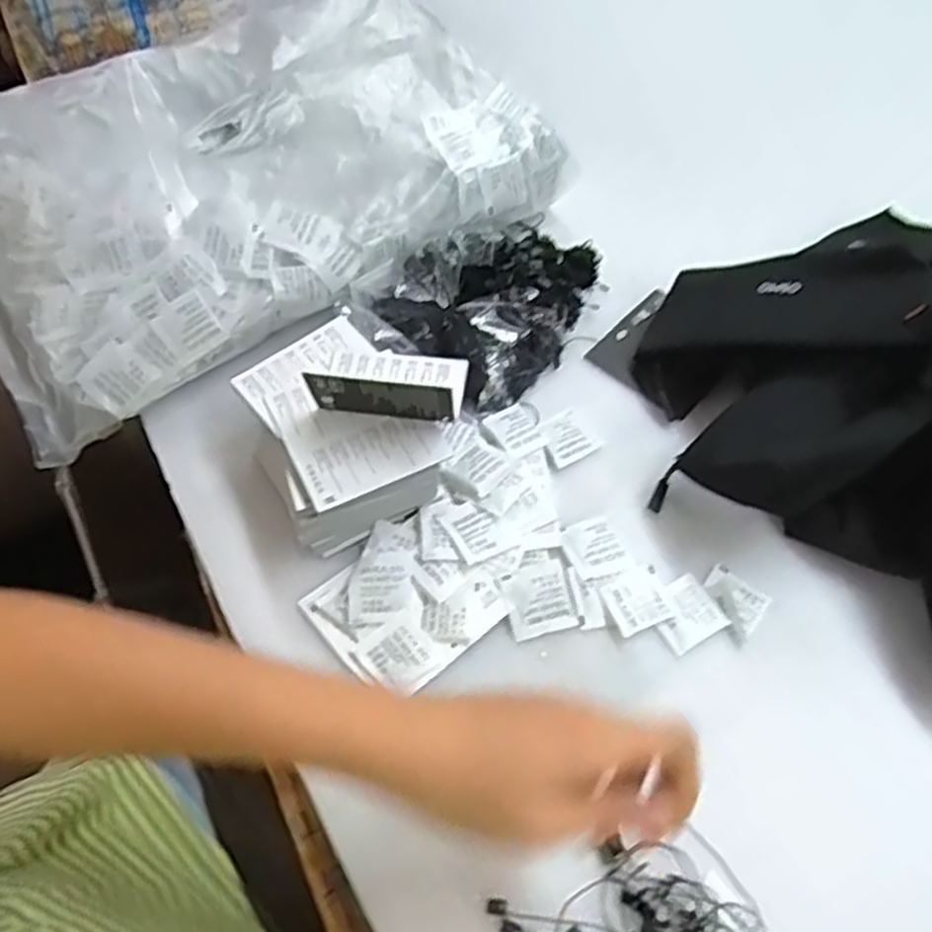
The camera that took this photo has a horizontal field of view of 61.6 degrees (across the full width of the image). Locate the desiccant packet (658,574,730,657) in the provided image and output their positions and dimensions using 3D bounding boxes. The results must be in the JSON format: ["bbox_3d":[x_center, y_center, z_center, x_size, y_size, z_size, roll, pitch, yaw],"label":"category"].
[{"bbox_3d":[0.136,0.091,0.485,0.041,0.006,0.039,-26,63,-17],"label":"desiccant packet"}]

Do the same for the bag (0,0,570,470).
[{"bbox_3d":[-0.188,-0.242,0.639,0.435,0.098,0.335,-29,64,-18],"label":"bag"}]

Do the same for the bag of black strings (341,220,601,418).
[{"bbox_3d":[0.017,-0.132,0.588,0.137,0.052,0.180,35,64,18],"label":"bag of black strings"}]

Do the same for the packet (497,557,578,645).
[{"bbox_3d":[0.045,0.083,0.484,0.040,0.010,0.043,-12,60,-9],"label":"packet"}]

